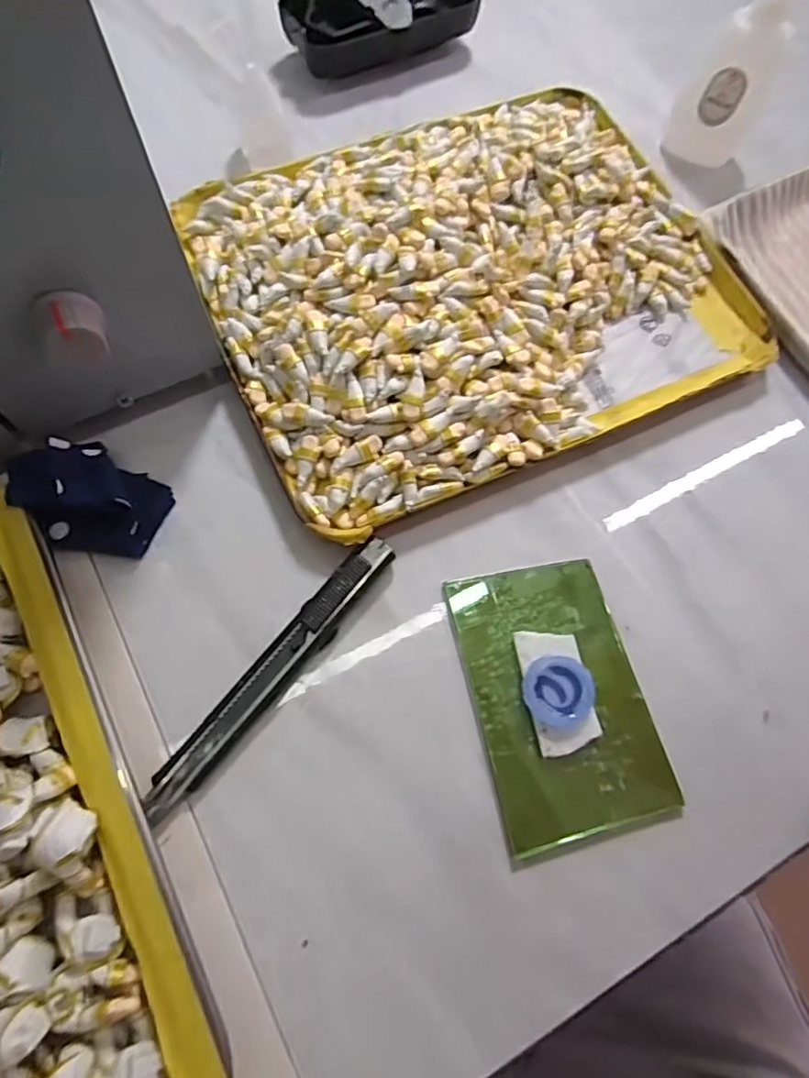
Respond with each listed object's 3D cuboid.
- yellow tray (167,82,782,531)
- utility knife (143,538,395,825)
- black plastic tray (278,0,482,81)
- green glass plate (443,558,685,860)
[{"bbox_3d":[0.033,-0.128,0.280,0.244,0.033,0.197,-23,74,-11],"label":"yellow tray"},{"bbox_3d":[-0.050,0.051,0.231,0.015,0.010,0.129,38,73,9],"label":"utility knife"},{"bbox_3d":[-0.015,-0.304,0.344,0.111,0.031,0.046,-25,75,-11],"label":"black plastic tray"},{"bbox_3d":[0.060,0.061,0.233,0.065,0.010,0.104,-12,73,-7],"label":"green glass plate"}]

